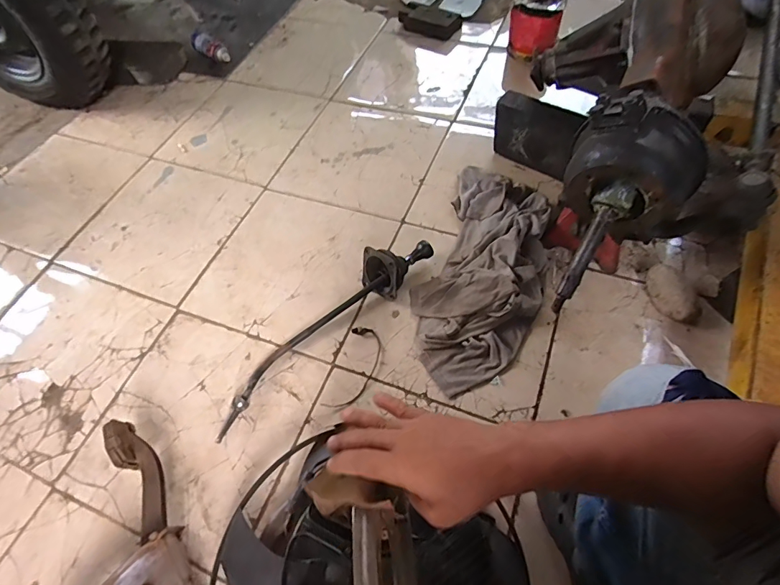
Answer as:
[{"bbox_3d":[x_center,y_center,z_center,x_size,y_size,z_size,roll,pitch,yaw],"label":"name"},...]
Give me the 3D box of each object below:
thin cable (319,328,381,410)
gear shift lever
[{"bbox_3d":[-0.070,0.158,0.910,0.080,0.004,0.188,14,64,11],"label":"thin cable"},{"bbox_3d":[-0.138,0.065,0.918,0.113,0.095,0.597,39,70,23],"label":"gear shift lever"}]

